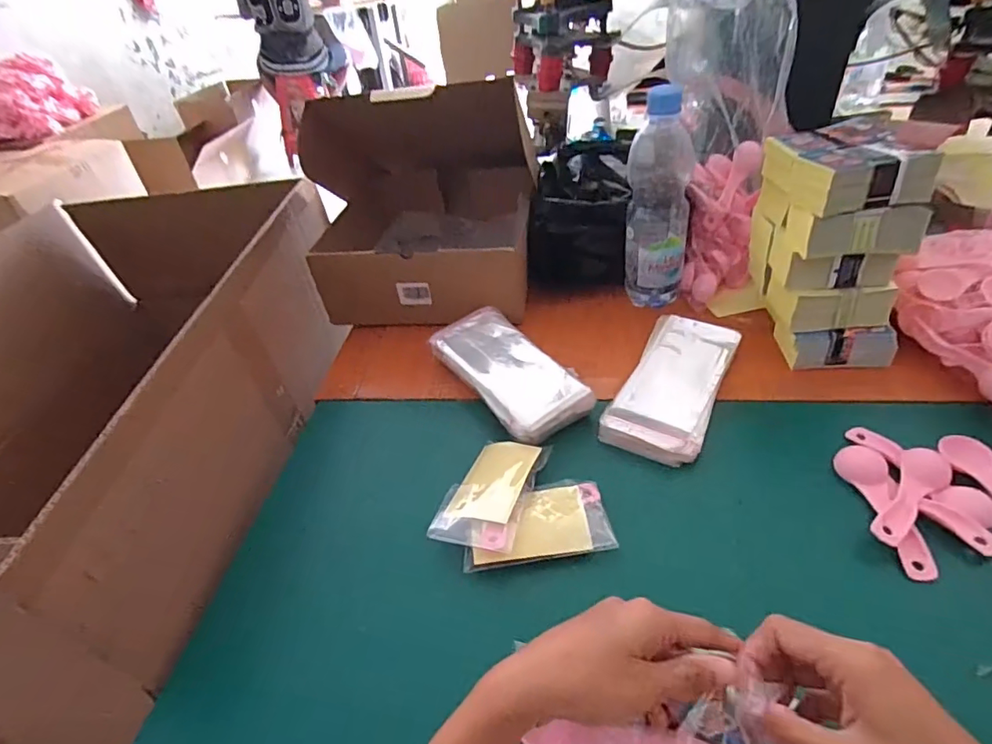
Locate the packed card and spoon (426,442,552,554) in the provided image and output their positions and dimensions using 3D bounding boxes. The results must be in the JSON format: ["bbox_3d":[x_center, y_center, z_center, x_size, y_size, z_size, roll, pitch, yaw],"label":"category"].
[{"bbox_3d":[-0.003,0.097,0.445,0.070,0.012,0.113,10,44,19],"label":"packed card and spoon"}]

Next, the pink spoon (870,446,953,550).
[{"bbox_3d":[0.321,0.091,0.406,0.111,0.012,0.031,-31,46,-25],"label":"pink spoon"}]

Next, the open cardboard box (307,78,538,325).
[{"bbox_3d":[-0.092,-0.211,0.686,0.271,0.212,0.244,2,42,11],"label":"open cardboard box"}]

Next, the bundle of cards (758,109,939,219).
[{"bbox_3d":[0.329,-0.195,0.493,0.098,0.048,0.134,-3,41,5],"label":"bundle of cards"}]

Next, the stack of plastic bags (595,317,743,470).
[{"bbox_3d":[0.179,0.010,0.526,0.087,0.023,0.188,18,47,27],"label":"stack of plastic bags"}]

